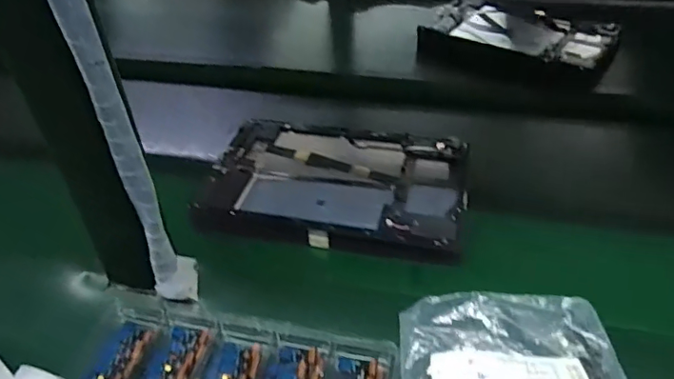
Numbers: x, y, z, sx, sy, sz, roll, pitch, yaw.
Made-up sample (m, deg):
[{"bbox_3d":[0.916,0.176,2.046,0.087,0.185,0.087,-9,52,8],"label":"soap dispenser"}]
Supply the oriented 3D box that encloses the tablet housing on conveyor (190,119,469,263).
[{"bbox_3d":[0.001,-0.003,0.493,0.229,0.028,0.148,8,40,10],"label":"tablet housing on conveyor"}]

